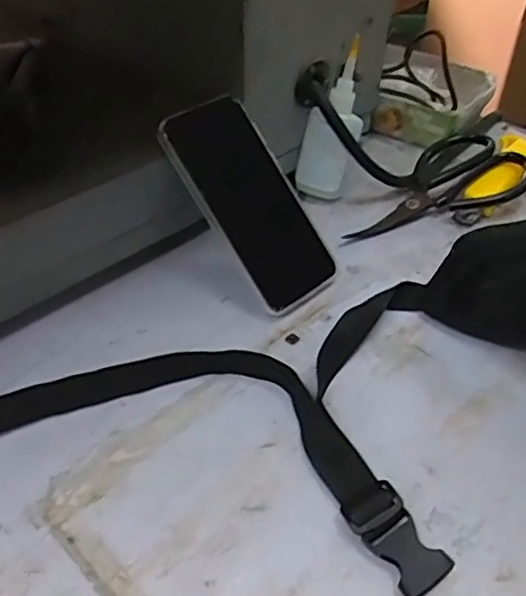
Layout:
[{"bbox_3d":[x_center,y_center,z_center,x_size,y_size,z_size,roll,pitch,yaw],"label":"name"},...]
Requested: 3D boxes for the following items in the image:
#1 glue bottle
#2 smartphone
[{"bbox_3d":[0.063,-0.153,0.556,0.045,0.129,0.026,24,19,24],"label":"glue bottle"},{"bbox_3d":[-0.006,-0.072,0.481,0.083,0.014,0.162,-36,96,-36],"label":"smartphone"}]

